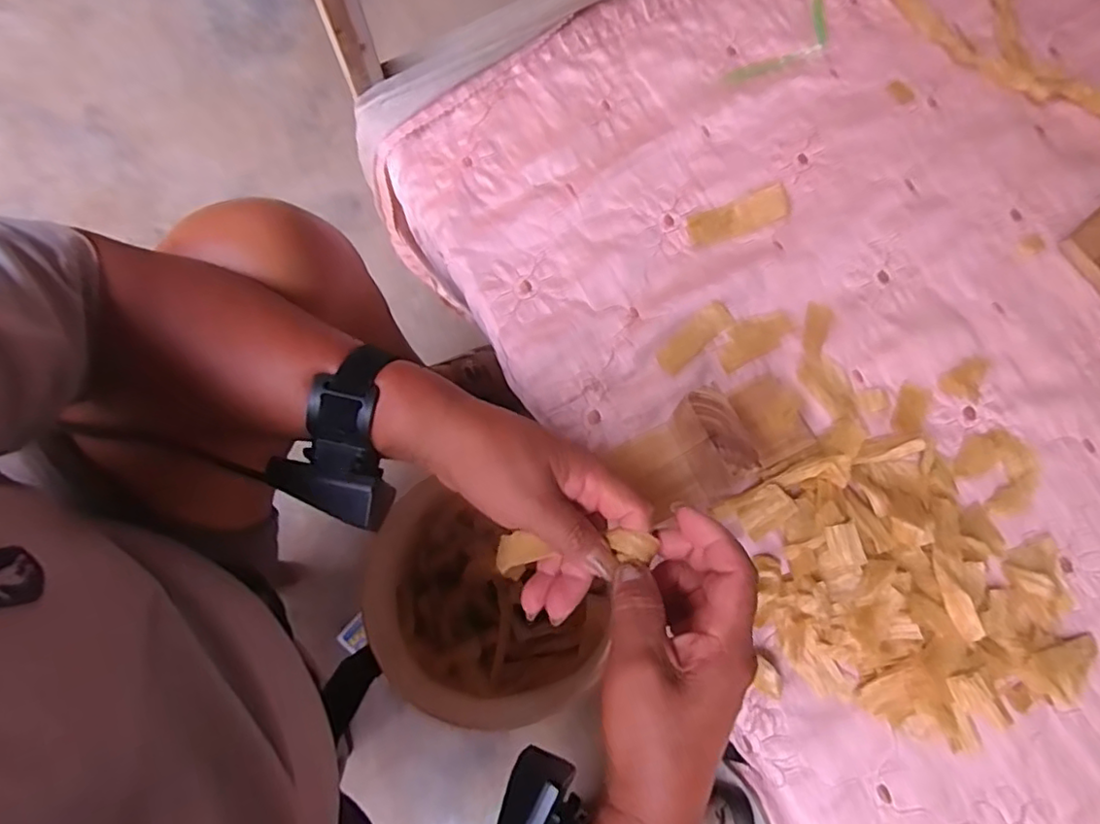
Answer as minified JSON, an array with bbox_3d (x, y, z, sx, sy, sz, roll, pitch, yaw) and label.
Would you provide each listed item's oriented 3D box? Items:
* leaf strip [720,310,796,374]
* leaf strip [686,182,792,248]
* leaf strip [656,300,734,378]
[{"bbox_3d":[0.172,-0.063,0.515,0.070,0.004,0.034,-27,78,-8],"label":"leaf strip"},{"bbox_3d":[0.166,-0.171,0.536,0.090,0.009,0.031,-19,77,-6],"label":"leaf strip"},{"bbox_3d":[0.124,-0.063,0.520,0.077,0.004,0.025,-40,80,-10],"label":"leaf strip"}]

